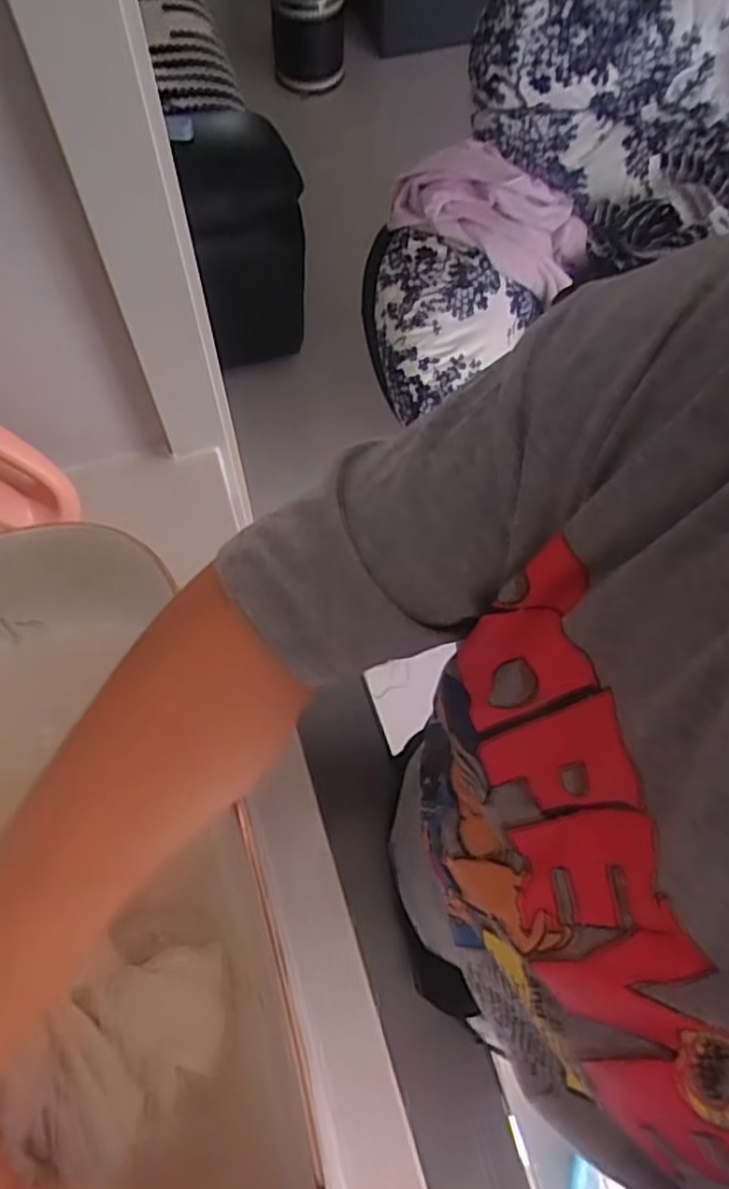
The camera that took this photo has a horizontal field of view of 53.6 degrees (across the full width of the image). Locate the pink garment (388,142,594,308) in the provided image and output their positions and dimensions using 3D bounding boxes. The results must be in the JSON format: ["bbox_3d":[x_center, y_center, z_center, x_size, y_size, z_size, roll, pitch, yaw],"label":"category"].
[{"bbox_3d":[0.252,-0.713,1.312,0.329,0.144,0.275,23,67,8],"label":"pink garment"}]

